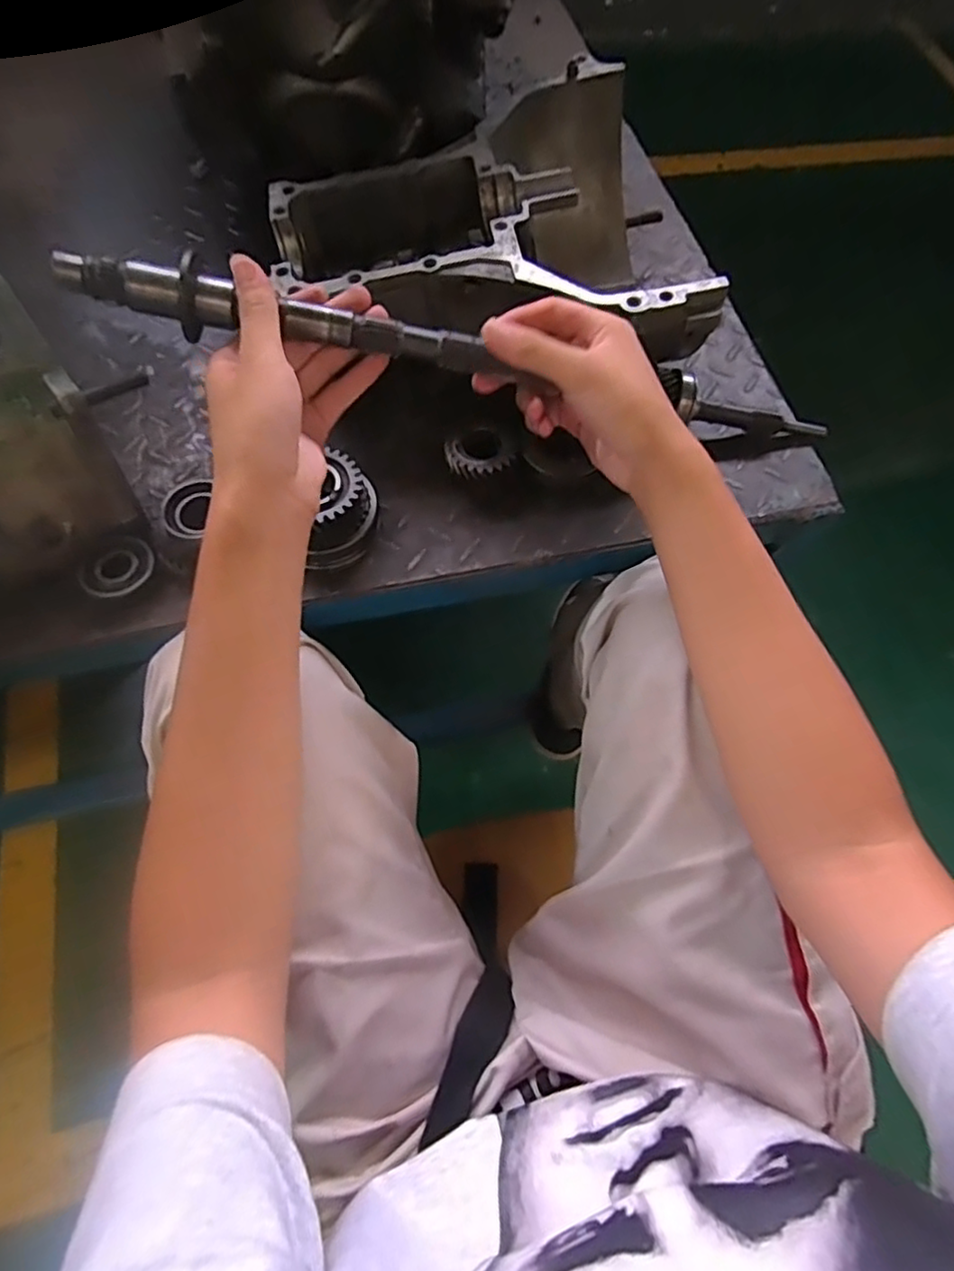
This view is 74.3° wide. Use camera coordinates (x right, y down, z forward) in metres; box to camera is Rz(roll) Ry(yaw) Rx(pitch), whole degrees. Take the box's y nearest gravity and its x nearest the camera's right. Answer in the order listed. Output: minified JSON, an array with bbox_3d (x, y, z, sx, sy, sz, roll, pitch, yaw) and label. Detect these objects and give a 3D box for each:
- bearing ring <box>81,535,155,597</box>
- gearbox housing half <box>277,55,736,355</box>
[{"bbox_3d":[-0.249,-0.048,0.435,0.048,0.011,0.041,-33,72,-16],"label":"bearing ring"},{"bbox_3d":[0.005,-0.310,0.501,0.316,0.125,0.290,8,65,0],"label":"gearbox housing half"}]

